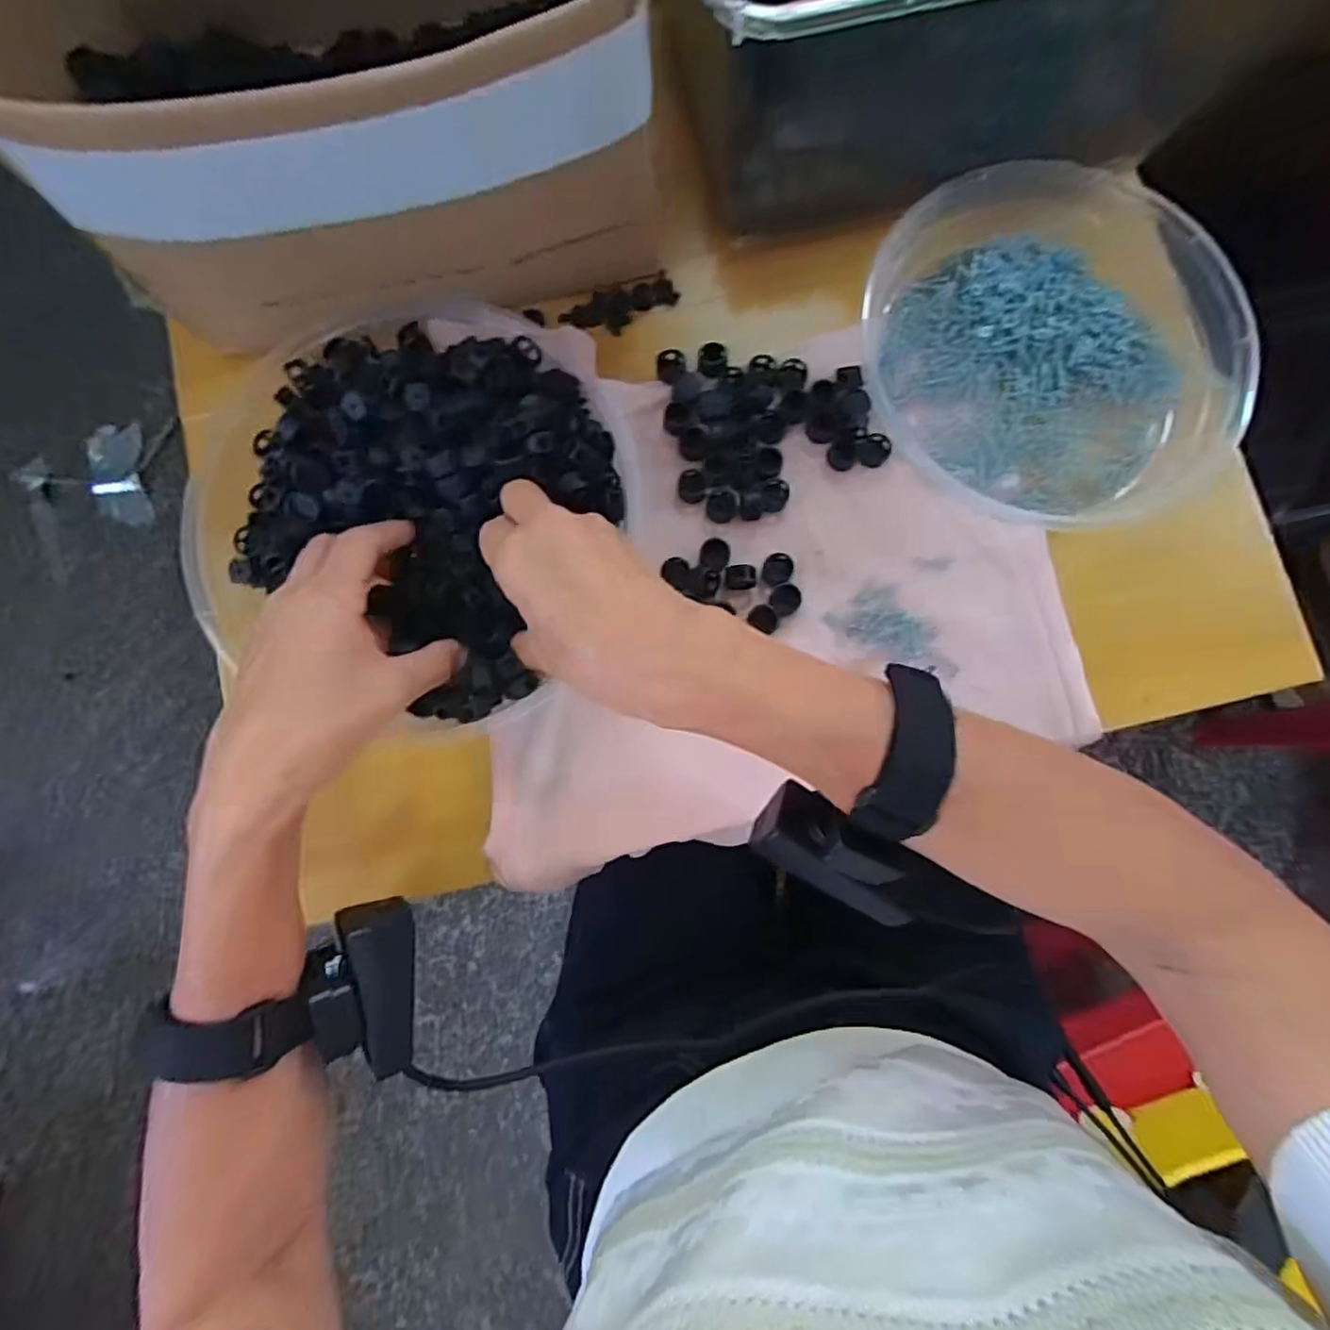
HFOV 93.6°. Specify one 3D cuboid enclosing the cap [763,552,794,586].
[{"bbox_3d":[0.063,-0.053,0.346,0.016,0.010,0.017,0,83,-1],"label":"cap"}]

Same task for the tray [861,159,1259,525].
[{"bbox_3d":[0.210,-0.174,0.344,0.196,0.036,0.181,0,83,-1],"label":"tray"}]

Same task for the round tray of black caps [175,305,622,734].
[{"bbox_3d":[-0.135,-0.095,0.327,0.212,0.045,0.221,0,83,-1],"label":"round tray of black caps"}]

